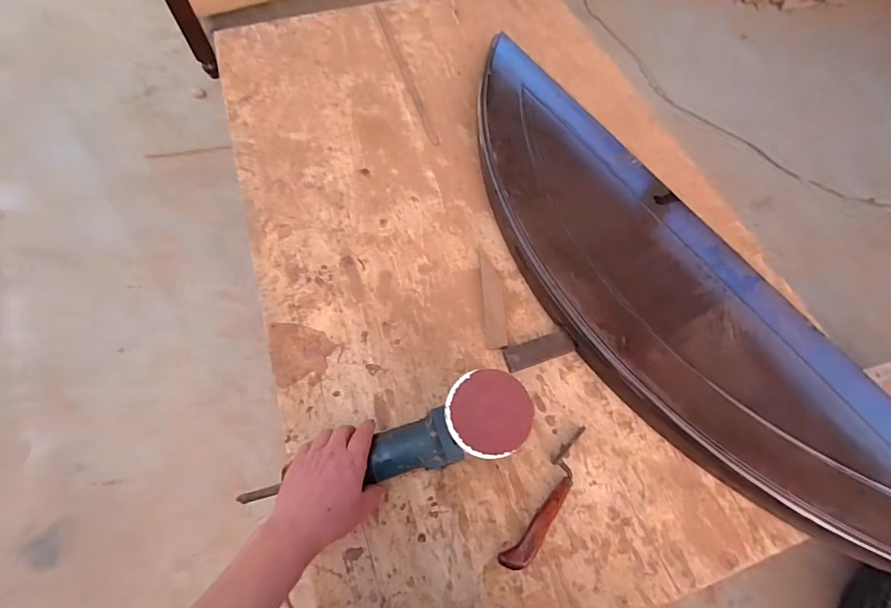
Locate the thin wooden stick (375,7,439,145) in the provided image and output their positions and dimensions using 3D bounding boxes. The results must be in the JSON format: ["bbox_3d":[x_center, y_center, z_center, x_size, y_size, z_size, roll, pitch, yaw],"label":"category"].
[{"bbox_3d":[-0.086,-0.491,0.888,0.016,0.005,0.446,-15,65,-9],"label":"thin wooden stick"}]

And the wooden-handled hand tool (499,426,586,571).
[{"bbox_3d":[0.132,0.238,0.525,0.038,0.018,0.188,34,67,14],"label":"wooden-handled hand tool"}]

